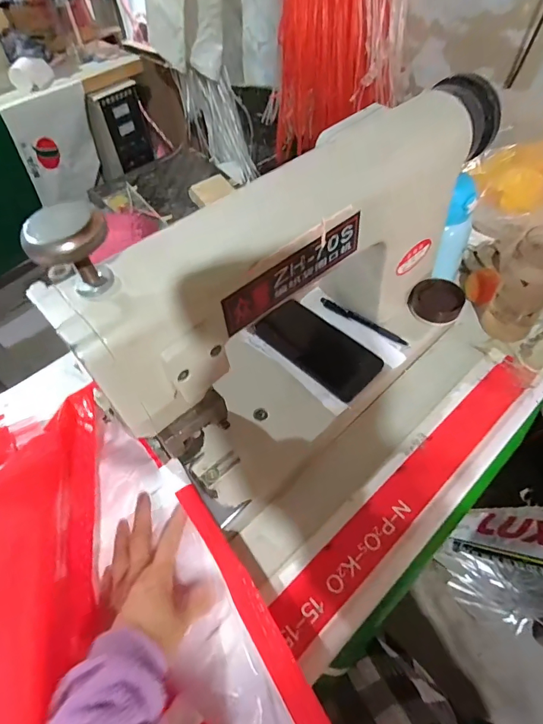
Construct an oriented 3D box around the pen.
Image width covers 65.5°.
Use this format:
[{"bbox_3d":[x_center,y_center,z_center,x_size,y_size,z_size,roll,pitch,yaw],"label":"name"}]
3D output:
[{"bbox_3d":[0.126,-0.055,0.583,0.135,0.012,0.013,30,61,24],"label":"pen"}]

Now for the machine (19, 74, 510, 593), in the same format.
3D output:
[{"bbox_3d":[0.096,-0.047,0.460,0.511,0.311,0.216,-38,59,-21],"label":"machine"}]

